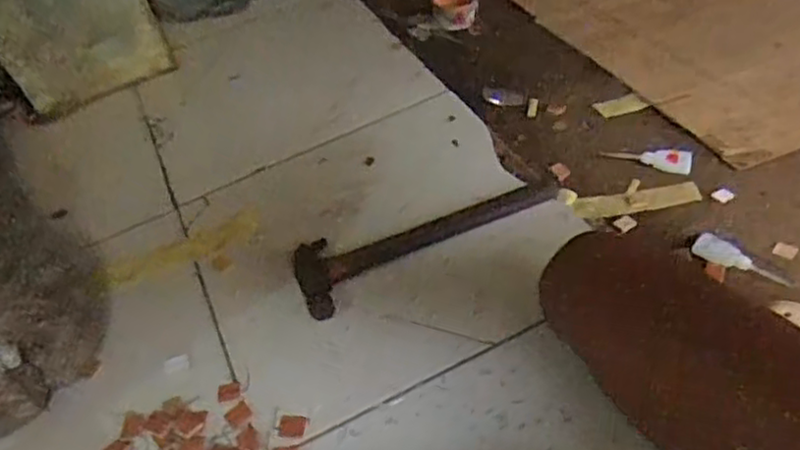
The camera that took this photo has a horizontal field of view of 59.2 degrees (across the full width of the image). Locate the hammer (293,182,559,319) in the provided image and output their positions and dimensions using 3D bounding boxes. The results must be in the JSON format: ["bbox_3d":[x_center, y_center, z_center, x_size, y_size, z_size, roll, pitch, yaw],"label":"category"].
[{"bbox_3d":[0.026,0.005,0.784,0.299,0.030,0.086,-27,46,-12],"label":"hammer"}]

